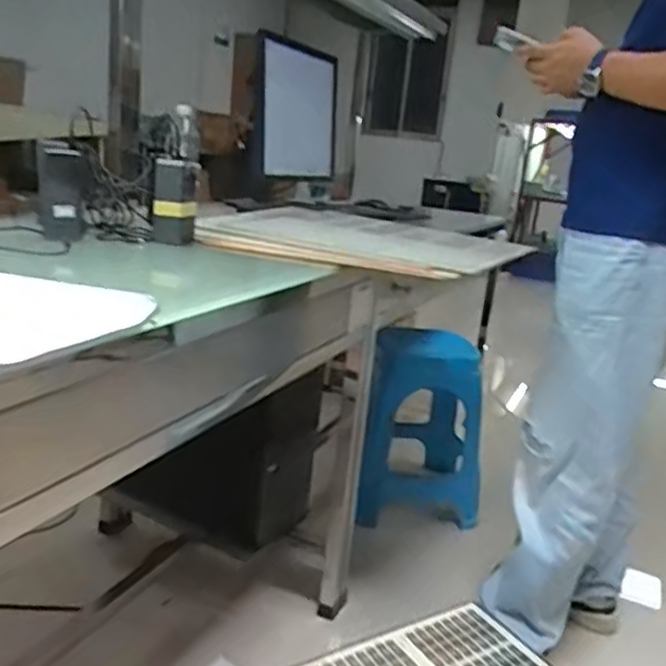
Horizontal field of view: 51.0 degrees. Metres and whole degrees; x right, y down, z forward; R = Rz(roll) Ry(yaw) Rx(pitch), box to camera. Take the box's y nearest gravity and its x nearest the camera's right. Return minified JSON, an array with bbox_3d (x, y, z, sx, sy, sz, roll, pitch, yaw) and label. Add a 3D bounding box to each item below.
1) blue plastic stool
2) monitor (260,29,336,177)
[{"bbox_3d":[0.253,0.232,1.942,0.322,0.458,0.415,7,16,1],"label":"blue plastic stool"},{"bbox_3d":[-0.080,-0.582,1.859,0.040,0.332,0.476,13,16,20],"label":"monitor"}]

